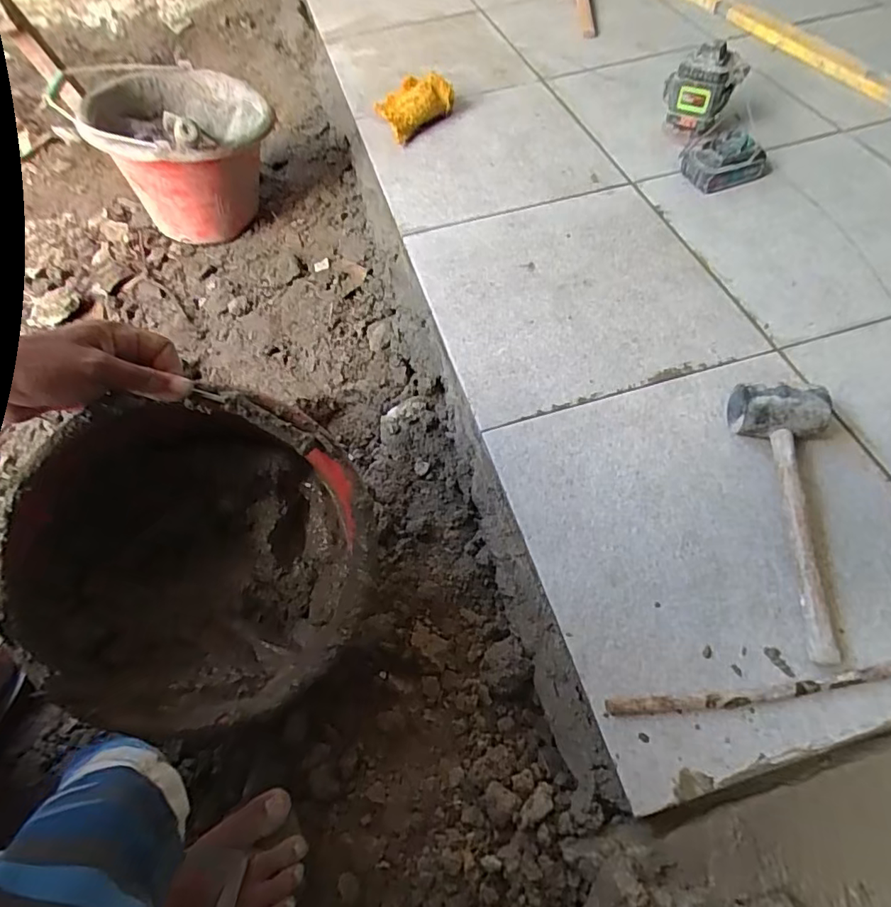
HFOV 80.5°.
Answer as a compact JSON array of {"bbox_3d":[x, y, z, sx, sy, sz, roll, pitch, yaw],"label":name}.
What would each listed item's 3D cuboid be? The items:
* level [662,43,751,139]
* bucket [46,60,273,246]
[{"bbox_3d":[0.450,-0.630,0.928,0.094,0.130,0.097,-38,63,-18],"label":"level"},{"bbox_3d":[-0.445,-0.532,0.944,0.267,0.213,0.315,-23,59,-11],"label":"bucket"}]

